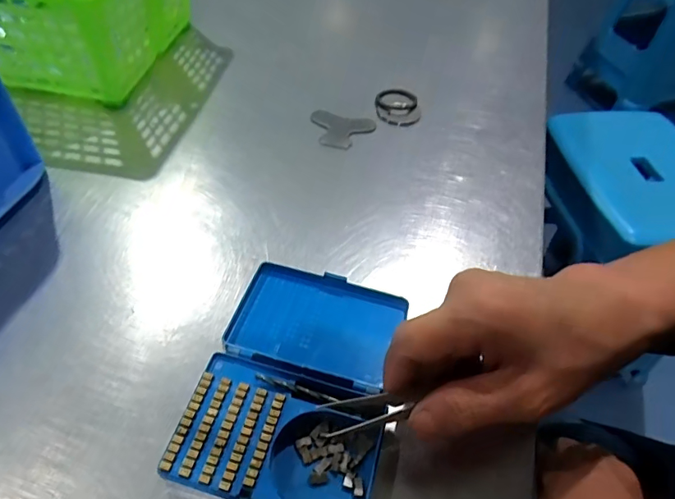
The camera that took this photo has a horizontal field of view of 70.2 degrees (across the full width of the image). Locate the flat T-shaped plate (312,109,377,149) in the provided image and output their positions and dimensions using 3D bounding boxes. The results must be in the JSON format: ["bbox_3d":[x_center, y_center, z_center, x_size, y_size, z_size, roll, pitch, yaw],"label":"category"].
[{"bbox_3d":[0.005,-0.110,0.444,0.059,0.008,0.043,8,55,-4],"label":"flat T-shaped plate"}]

